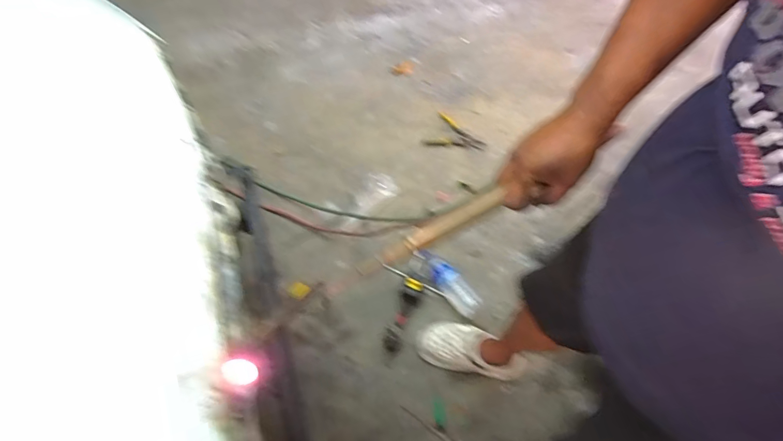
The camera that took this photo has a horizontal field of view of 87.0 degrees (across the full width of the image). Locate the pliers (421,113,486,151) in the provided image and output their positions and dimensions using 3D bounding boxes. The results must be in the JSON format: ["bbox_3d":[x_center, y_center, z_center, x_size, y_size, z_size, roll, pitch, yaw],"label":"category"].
[{"bbox_3d":[0.251,-0.319,1.573,0.219,0.015,0.171,25,61,12],"label":"pliers"}]

